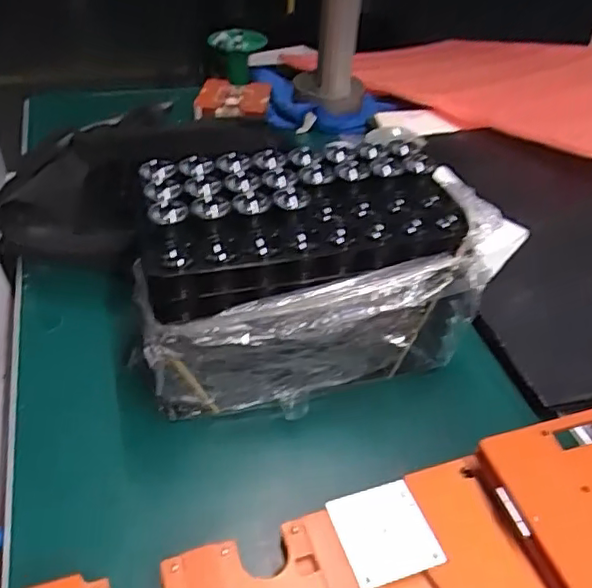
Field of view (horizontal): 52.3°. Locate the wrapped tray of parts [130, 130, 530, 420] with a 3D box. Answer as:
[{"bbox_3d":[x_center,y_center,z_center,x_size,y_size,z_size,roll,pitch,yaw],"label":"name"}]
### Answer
[{"bbox_3d":[0.007,-0.008,0.388,0.216,0.133,0.117,-9,42,-15],"label":"wrapped tray of parts"}]

